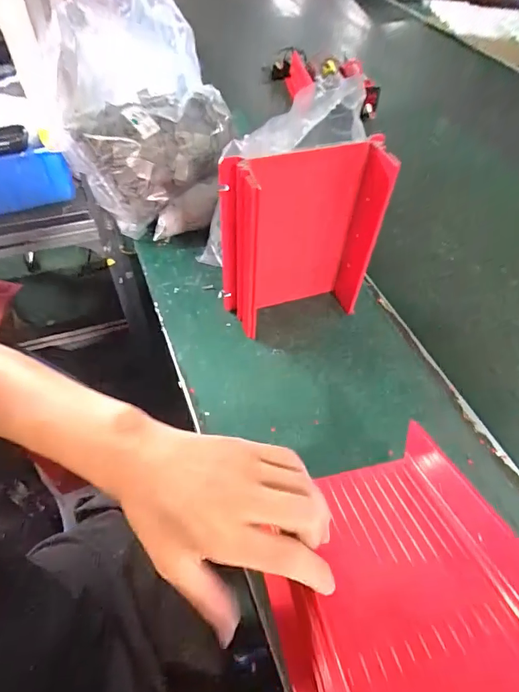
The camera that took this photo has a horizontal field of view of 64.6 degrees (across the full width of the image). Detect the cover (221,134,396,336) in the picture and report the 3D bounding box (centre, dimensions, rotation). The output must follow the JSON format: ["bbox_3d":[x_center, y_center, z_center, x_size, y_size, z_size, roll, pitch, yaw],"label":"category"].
[{"bbox_3d":[0.042,-0.108,0.439,0.163,0.213,0.039,-4,55,-4],"label":"cover"}]

